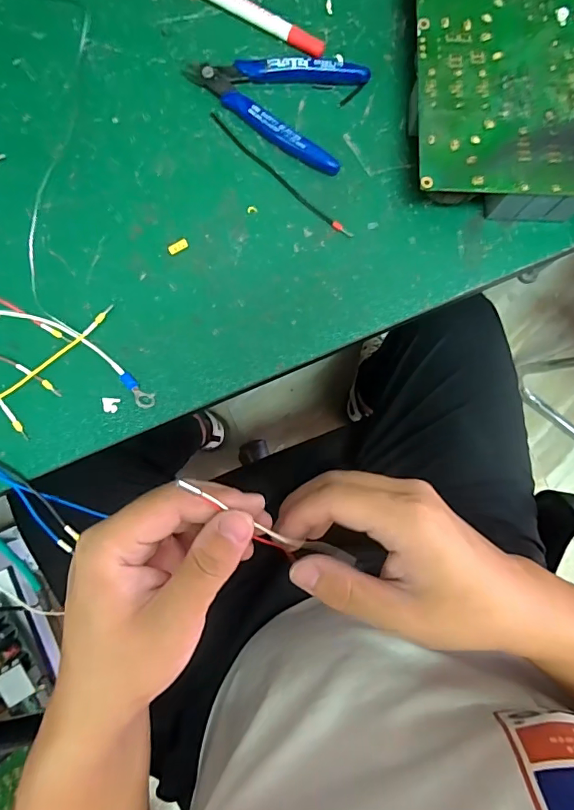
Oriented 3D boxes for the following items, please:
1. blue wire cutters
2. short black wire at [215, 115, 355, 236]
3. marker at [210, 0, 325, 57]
[{"bbox_3d":[-0.011,-0.209,0.314,0.116,0.015,0.077,15,84,-1],"label":"blue wire cutters"},{"bbox_3d":[-0.005,-0.156,0.314,0.128,0.004,0.007,42,84,2],"label":"short black wire"},{"bbox_3d":[-0.035,-0.278,0.317,0.135,0.011,0.016,29,84,1],"label":"marker"}]

